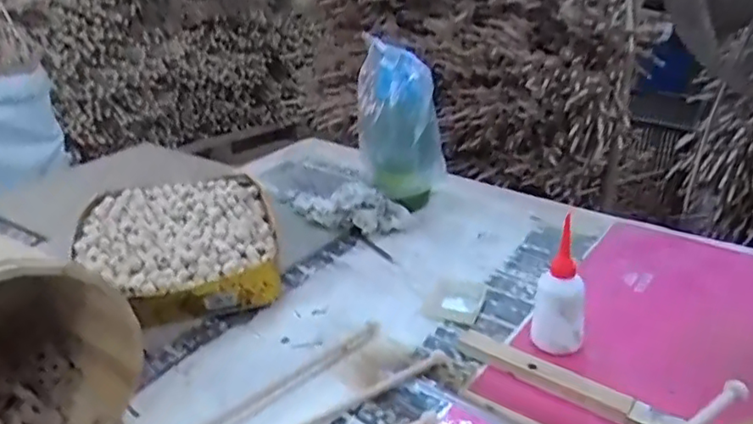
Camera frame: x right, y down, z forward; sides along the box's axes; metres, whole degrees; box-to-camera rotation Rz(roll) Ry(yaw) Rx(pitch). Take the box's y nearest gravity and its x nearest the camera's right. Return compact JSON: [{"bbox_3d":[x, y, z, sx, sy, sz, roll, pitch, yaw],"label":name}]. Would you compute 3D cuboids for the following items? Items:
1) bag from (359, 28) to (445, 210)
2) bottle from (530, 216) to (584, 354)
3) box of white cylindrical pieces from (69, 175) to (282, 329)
[{"bbox_3d":[0.050,-0.140,1.089,0.149,0.282,0.169,-3,26,-5],"label":"bag"},{"bbox_3d":[0.223,0.085,0.735,0.052,0.153,0.047,1,25,5],"label":"bottle"},{"bbox_3d":[-0.310,0.058,0.963,0.292,0.081,0.369,-7,25,-12],"label":"box of white cylindrical pieces"}]

